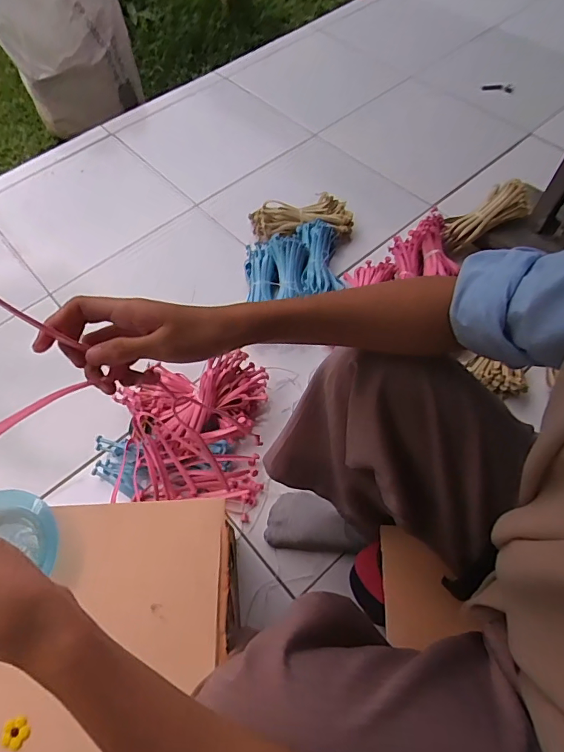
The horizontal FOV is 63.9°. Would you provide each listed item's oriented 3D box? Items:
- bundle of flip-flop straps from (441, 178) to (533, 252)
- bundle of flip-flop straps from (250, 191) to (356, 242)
[{"bbox_3d":[0.413,-0.327,0.931,0.181,0.059,0.066,-32,61,17],"label":"bundle of flip-flop straps"},{"bbox_3d":[0.041,-0.357,1.020,0.235,0.062,0.082,3,61,5],"label":"bundle of flip-flop straps"}]

